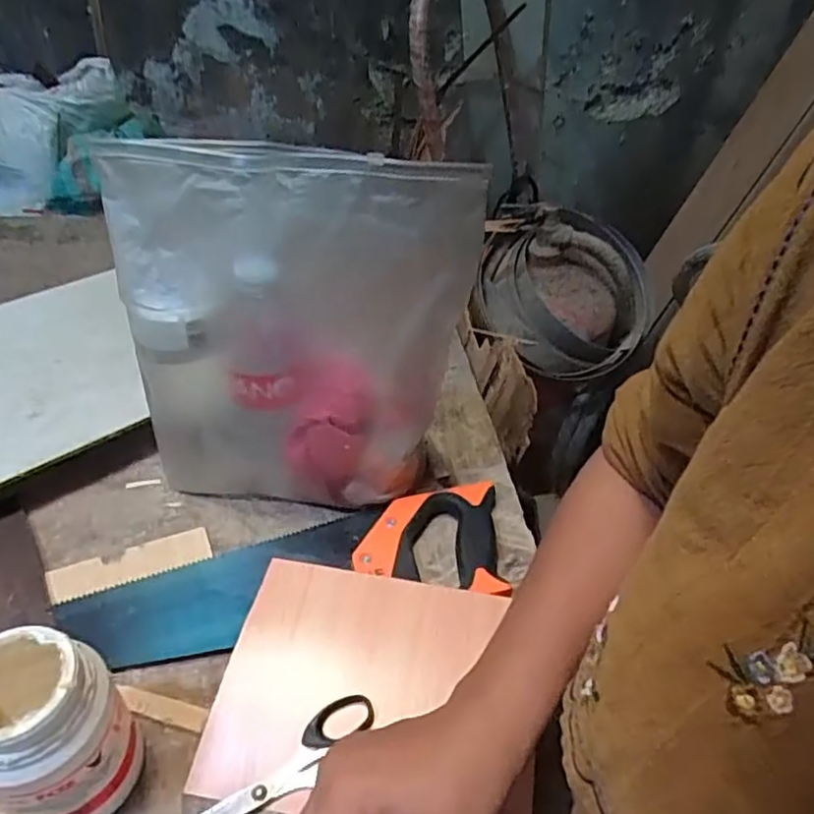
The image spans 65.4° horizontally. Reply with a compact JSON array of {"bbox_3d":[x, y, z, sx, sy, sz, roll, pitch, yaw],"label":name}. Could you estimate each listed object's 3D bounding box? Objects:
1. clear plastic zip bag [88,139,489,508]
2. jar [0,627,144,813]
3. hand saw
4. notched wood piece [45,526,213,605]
[{"bbox_3d":[-0.098,-0.042,0.512,0.274,0.300,0.086,7,43,3],"label":"clear plastic zip bag"},{"bbox_3d":[-0.206,0.186,0.372,0.070,0.131,0.073,4,42,-3],"label":"jar"},{"bbox_3d":[-0.089,0.134,0.526,0.355,0.027,0.110,-5,43,-12],"label":"hand saw"},{"bbox_3d":[-0.231,0.131,0.530,0.126,0.004,0.038,-14,38,-20],"label":"notched wood piece"}]

